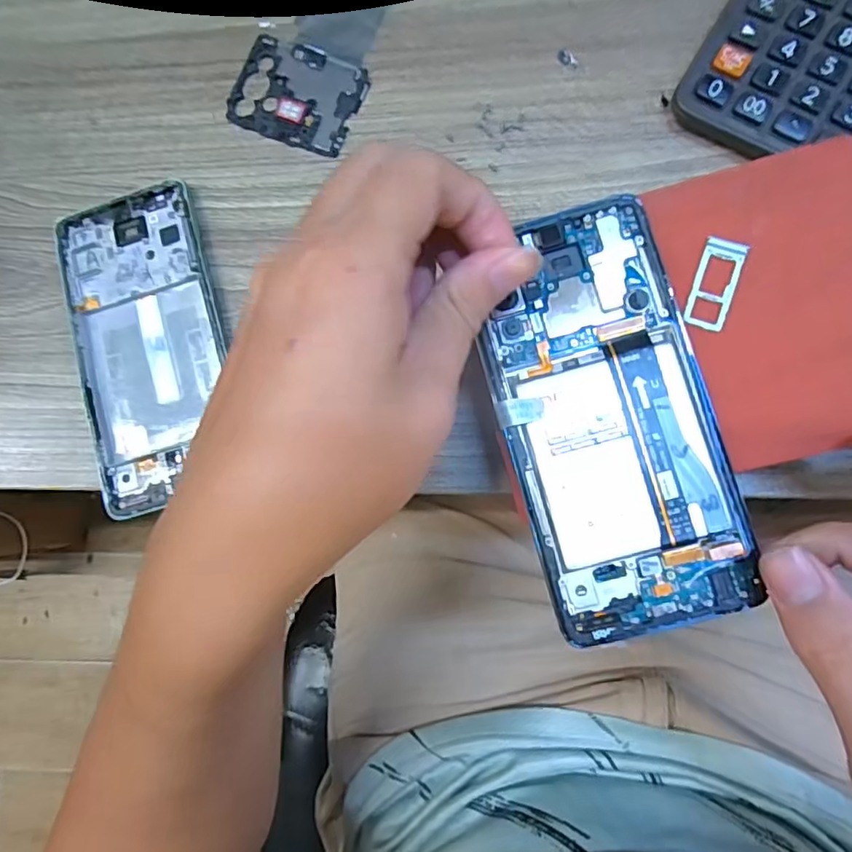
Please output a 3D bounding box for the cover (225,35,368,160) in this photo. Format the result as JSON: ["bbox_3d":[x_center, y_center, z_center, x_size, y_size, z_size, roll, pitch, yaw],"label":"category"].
[{"bbox_3d":[-0.065,-0.167,0.292,0.064,0.005,0.050,23,86,9],"label":"cover"}]

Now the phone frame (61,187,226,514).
[{"bbox_3d":[-0.134,-0.040,0.281,0.070,0.009,0.154,-16,81,4],"label":"phone frame"}]

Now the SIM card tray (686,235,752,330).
[{"bbox_3d":[0.111,-0.055,0.219,0.015,0.004,0.035,17,86,8],"label":"SIM card tray"}]

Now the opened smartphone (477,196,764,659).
[{"bbox_3d":[0.067,-0.004,0.215,0.075,0.006,0.156,-10,83,5],"label":"opened smartphone"}]

